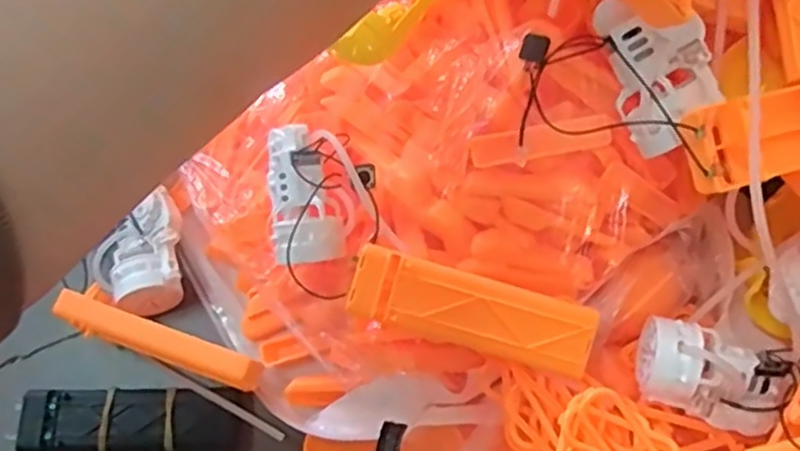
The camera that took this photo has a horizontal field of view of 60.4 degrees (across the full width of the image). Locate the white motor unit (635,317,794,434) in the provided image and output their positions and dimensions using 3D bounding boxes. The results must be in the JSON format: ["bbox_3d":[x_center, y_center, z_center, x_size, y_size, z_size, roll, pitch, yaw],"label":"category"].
[{"bbox_3d":[0.139,0.068,0.312,0.066,0.031,0.033,21,73,9],"label":"white motor unit"}]

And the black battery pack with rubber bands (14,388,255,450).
[{"bbox_3d":[-0.138,0.105,0.367,0.113,0.032,0.032,-1,71,1],"label":"black battery pack with rubber bands"}]

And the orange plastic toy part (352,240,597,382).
[{"bbox_3d":[0.033,0.038,0.308,0.108,0.011,0.034,14,94,0],"label":"orange plastic toy part"}]

